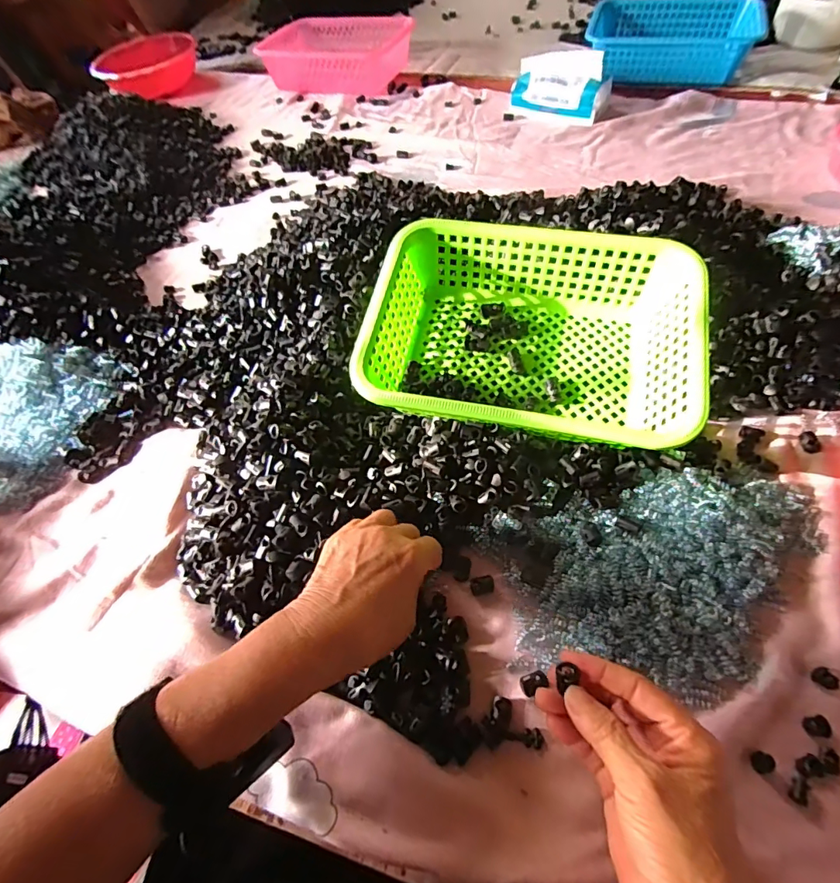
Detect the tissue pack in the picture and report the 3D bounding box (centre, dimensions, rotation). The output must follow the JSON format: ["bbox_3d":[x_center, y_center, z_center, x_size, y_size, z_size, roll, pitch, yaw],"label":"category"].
[{"bbox_3d":[0.248,-0.629,0.812,0.169,0.078,0.086,33,66,23],"label":"tissue pack"}]

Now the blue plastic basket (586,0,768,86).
[{"bbox_3d":[0.487,-0.786,0.888,0.299,0.083,0.196,15,60,14],"label":"blue plastic basket"}]

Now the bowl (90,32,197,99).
[{"bbox_3d":[-0.647,-0.896,1.080,0.226,0.070,0.217,-26,59,-11],"label":"bowl"}]

